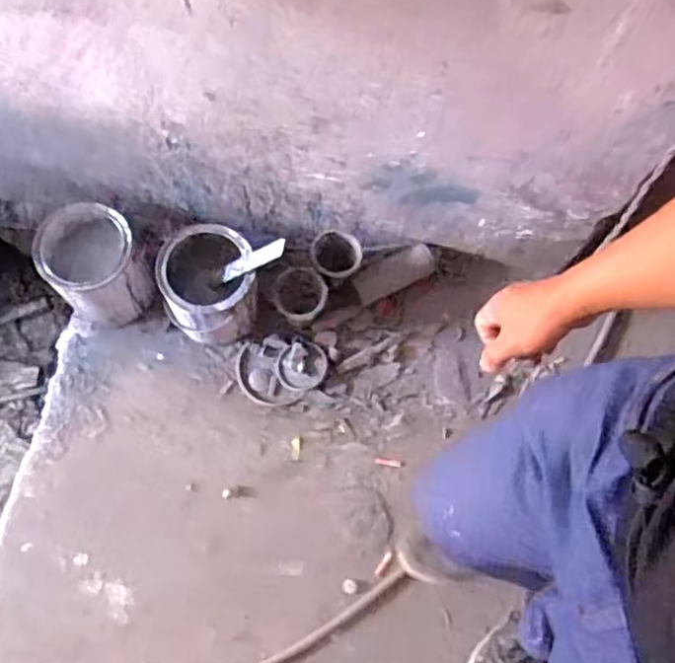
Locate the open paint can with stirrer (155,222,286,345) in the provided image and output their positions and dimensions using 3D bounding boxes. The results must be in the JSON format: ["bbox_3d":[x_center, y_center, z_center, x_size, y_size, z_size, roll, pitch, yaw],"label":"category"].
[{"bbox_3d":[-0.213,-0.076,1.231,0.173,0.250,0.173,0,73,0],"label":"open paint can with stirrer"}]

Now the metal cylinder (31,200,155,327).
[{"bbox_3d":[-0.436,-0.122,1.247,0.153,0.177,0.173,-34,77,-11],"label":"metal cylinder"}]

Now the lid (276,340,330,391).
[{"bbox_3d":[-0.067,0.065,1.313,0.091,0.016,0.092,0,73,0],"label":"lid"}]

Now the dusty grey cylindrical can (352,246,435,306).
[{"bbox_3d":[0.109,-0.112,1.337,0.164,0.045,0.064,-24,75,-7],"label":"dusty grey cylindrical can"}]

